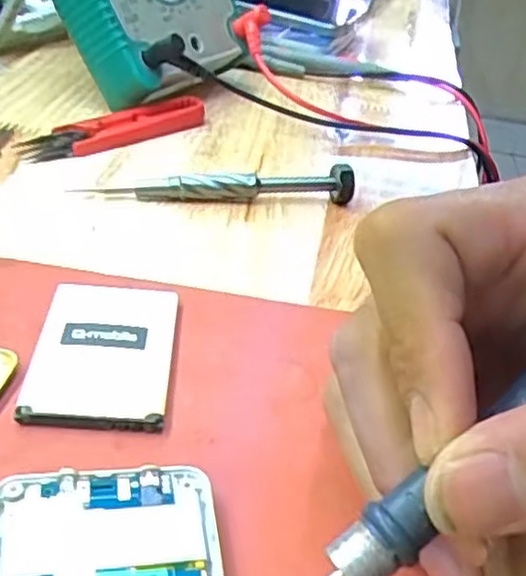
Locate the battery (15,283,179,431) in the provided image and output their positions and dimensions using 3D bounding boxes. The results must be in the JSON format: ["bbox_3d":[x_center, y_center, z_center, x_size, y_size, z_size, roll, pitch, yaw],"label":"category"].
[{"bbox_3d":[-0.048,0.019,0.224,0.039,0.005,0.062,4,35,-4],"label":"battery"}]

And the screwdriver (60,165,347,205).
[{"bbox_3d":[-0.019,-0.047,0.326,0.120,0.014,0.009,0,36,-10],"label":"screwdriver"}]

